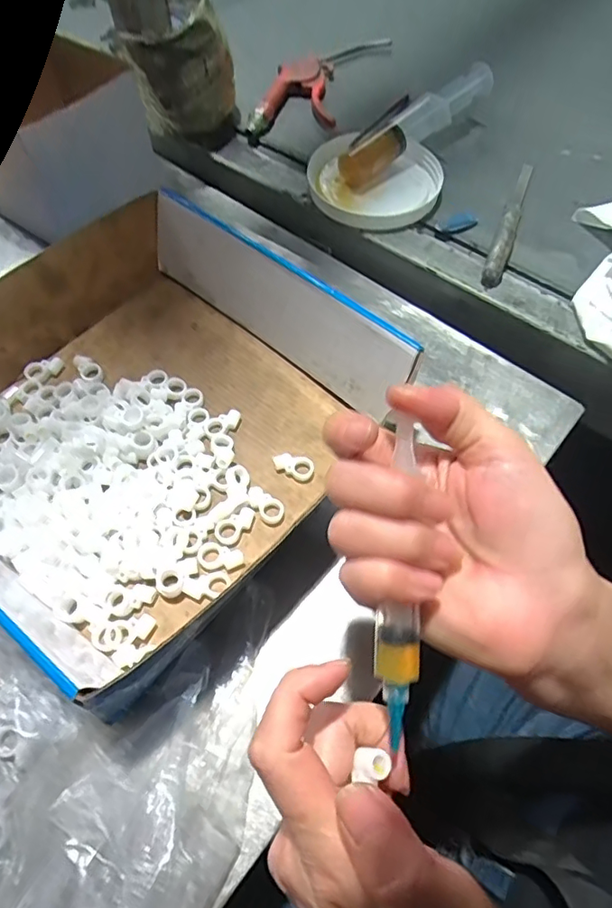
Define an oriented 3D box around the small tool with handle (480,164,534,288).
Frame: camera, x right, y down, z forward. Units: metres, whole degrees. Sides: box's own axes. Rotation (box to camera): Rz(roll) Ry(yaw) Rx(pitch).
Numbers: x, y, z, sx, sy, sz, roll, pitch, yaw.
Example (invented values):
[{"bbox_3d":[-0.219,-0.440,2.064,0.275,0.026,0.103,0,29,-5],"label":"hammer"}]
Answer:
[{"bbox_3d":[0.190,-0.217,0.495,0.018,0.016,0.184,21,63,10],"label":"small tool with handle"}]

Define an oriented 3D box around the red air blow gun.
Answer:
[{"bbox_3d":[0.013,-0.414,0.599,0.089,0.025,0.222,21,63,11],"label":"red air blow gun"}]

